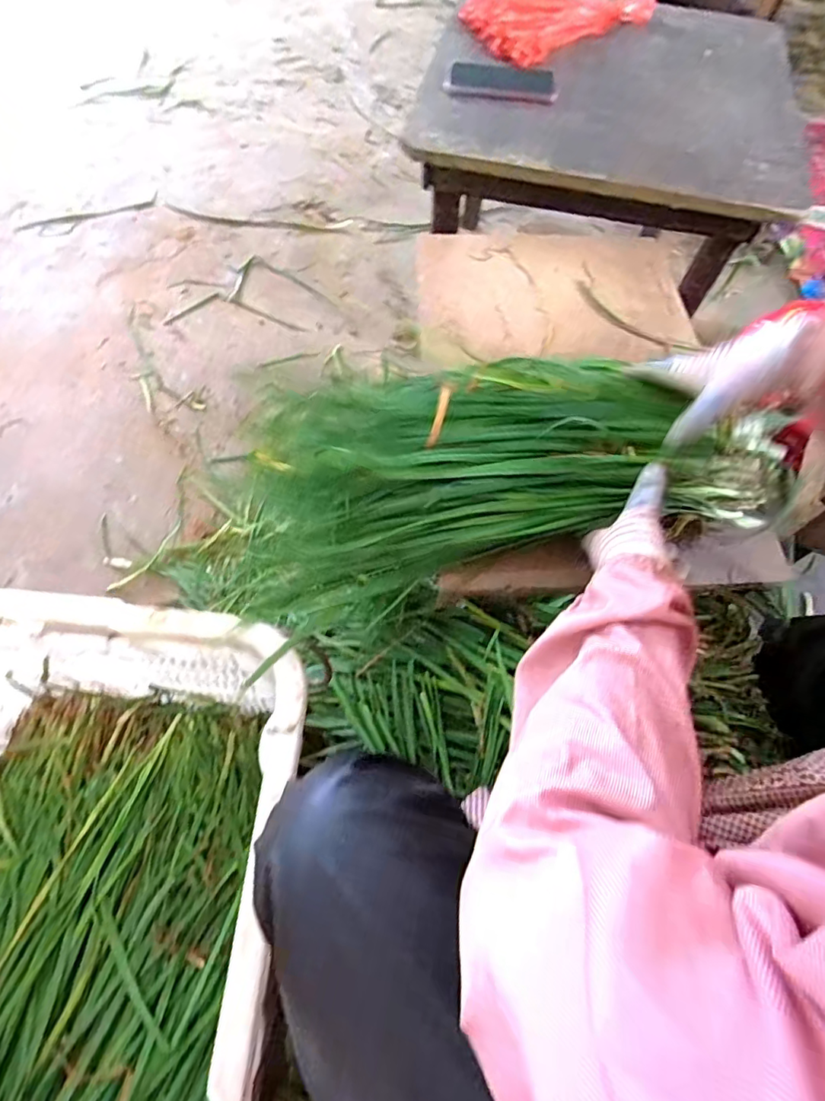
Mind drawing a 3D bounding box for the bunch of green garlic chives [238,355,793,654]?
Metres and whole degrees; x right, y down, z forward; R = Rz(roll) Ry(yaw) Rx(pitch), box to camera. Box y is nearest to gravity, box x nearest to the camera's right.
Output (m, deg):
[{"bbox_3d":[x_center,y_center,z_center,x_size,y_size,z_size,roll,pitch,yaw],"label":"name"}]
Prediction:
[{"bbox_3d":[0.088,-0.092,0.524,0.498,0.099,0.239,-10,64,4],"label":"bunch of green garlic chives"}]

